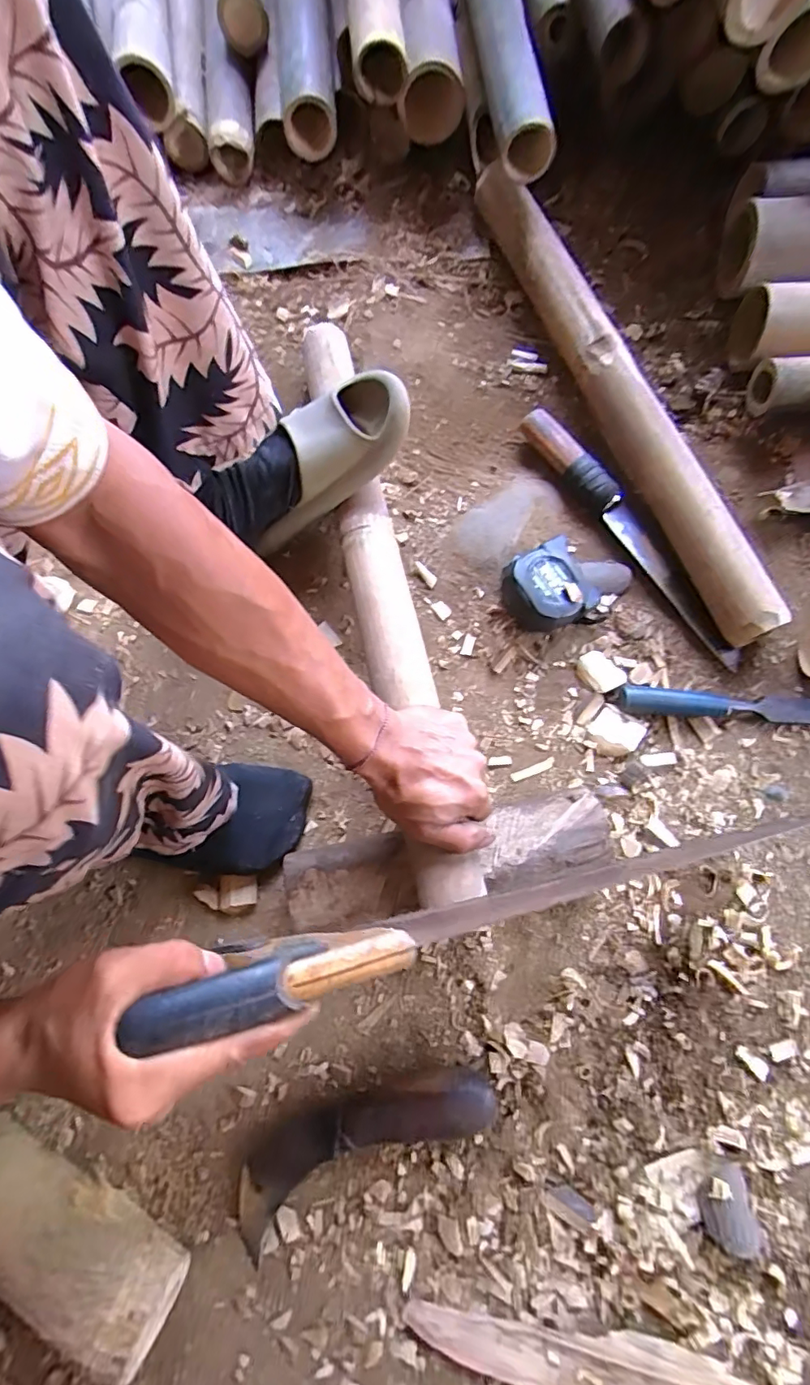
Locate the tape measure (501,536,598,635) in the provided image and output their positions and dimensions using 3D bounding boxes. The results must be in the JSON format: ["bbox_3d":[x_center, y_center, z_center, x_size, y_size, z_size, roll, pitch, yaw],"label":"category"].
[{"bbox_3d":[0.145,-0.105,0.542,0.079,0.047,0.081,-29,75,-7],"label":"tape measure"}]

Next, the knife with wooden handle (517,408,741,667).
[{"bbox_3d":[0.242,-0.173,0.566,0.032,0.036,0.339,-34,75,-8],"label":"knife with wooden handle"}]

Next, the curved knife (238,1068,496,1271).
[{"bbox_3d":[-0.037,0.355,0.419,0.223,0.039,0.070,-26,74,-6],"label":"curved knife"}]

